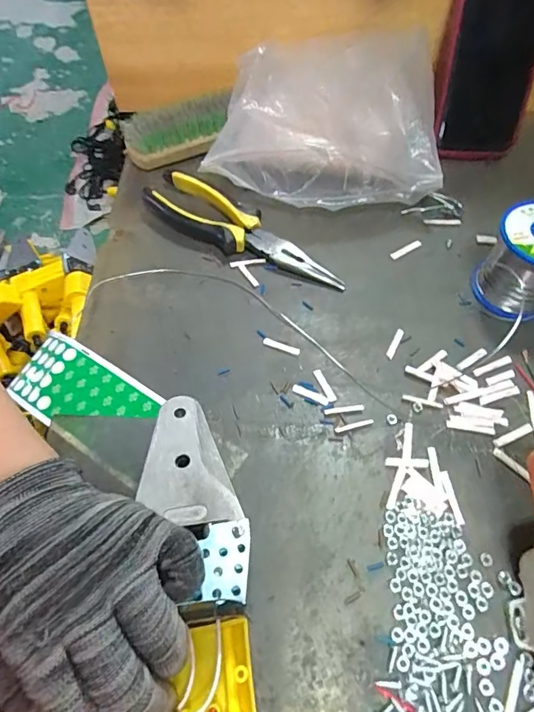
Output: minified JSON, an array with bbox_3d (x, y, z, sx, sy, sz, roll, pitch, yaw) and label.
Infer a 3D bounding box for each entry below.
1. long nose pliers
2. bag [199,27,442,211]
[{"bbox_3d":[-0.026,-0.105,0.407,0.192,0.023,0.044,33,65,19],"label":"long nose pliers"},{"bbox_3d":[0.053,-0.216,0.437,0.201,0.086,0.142,1,59,2],"label":"bag"}]

